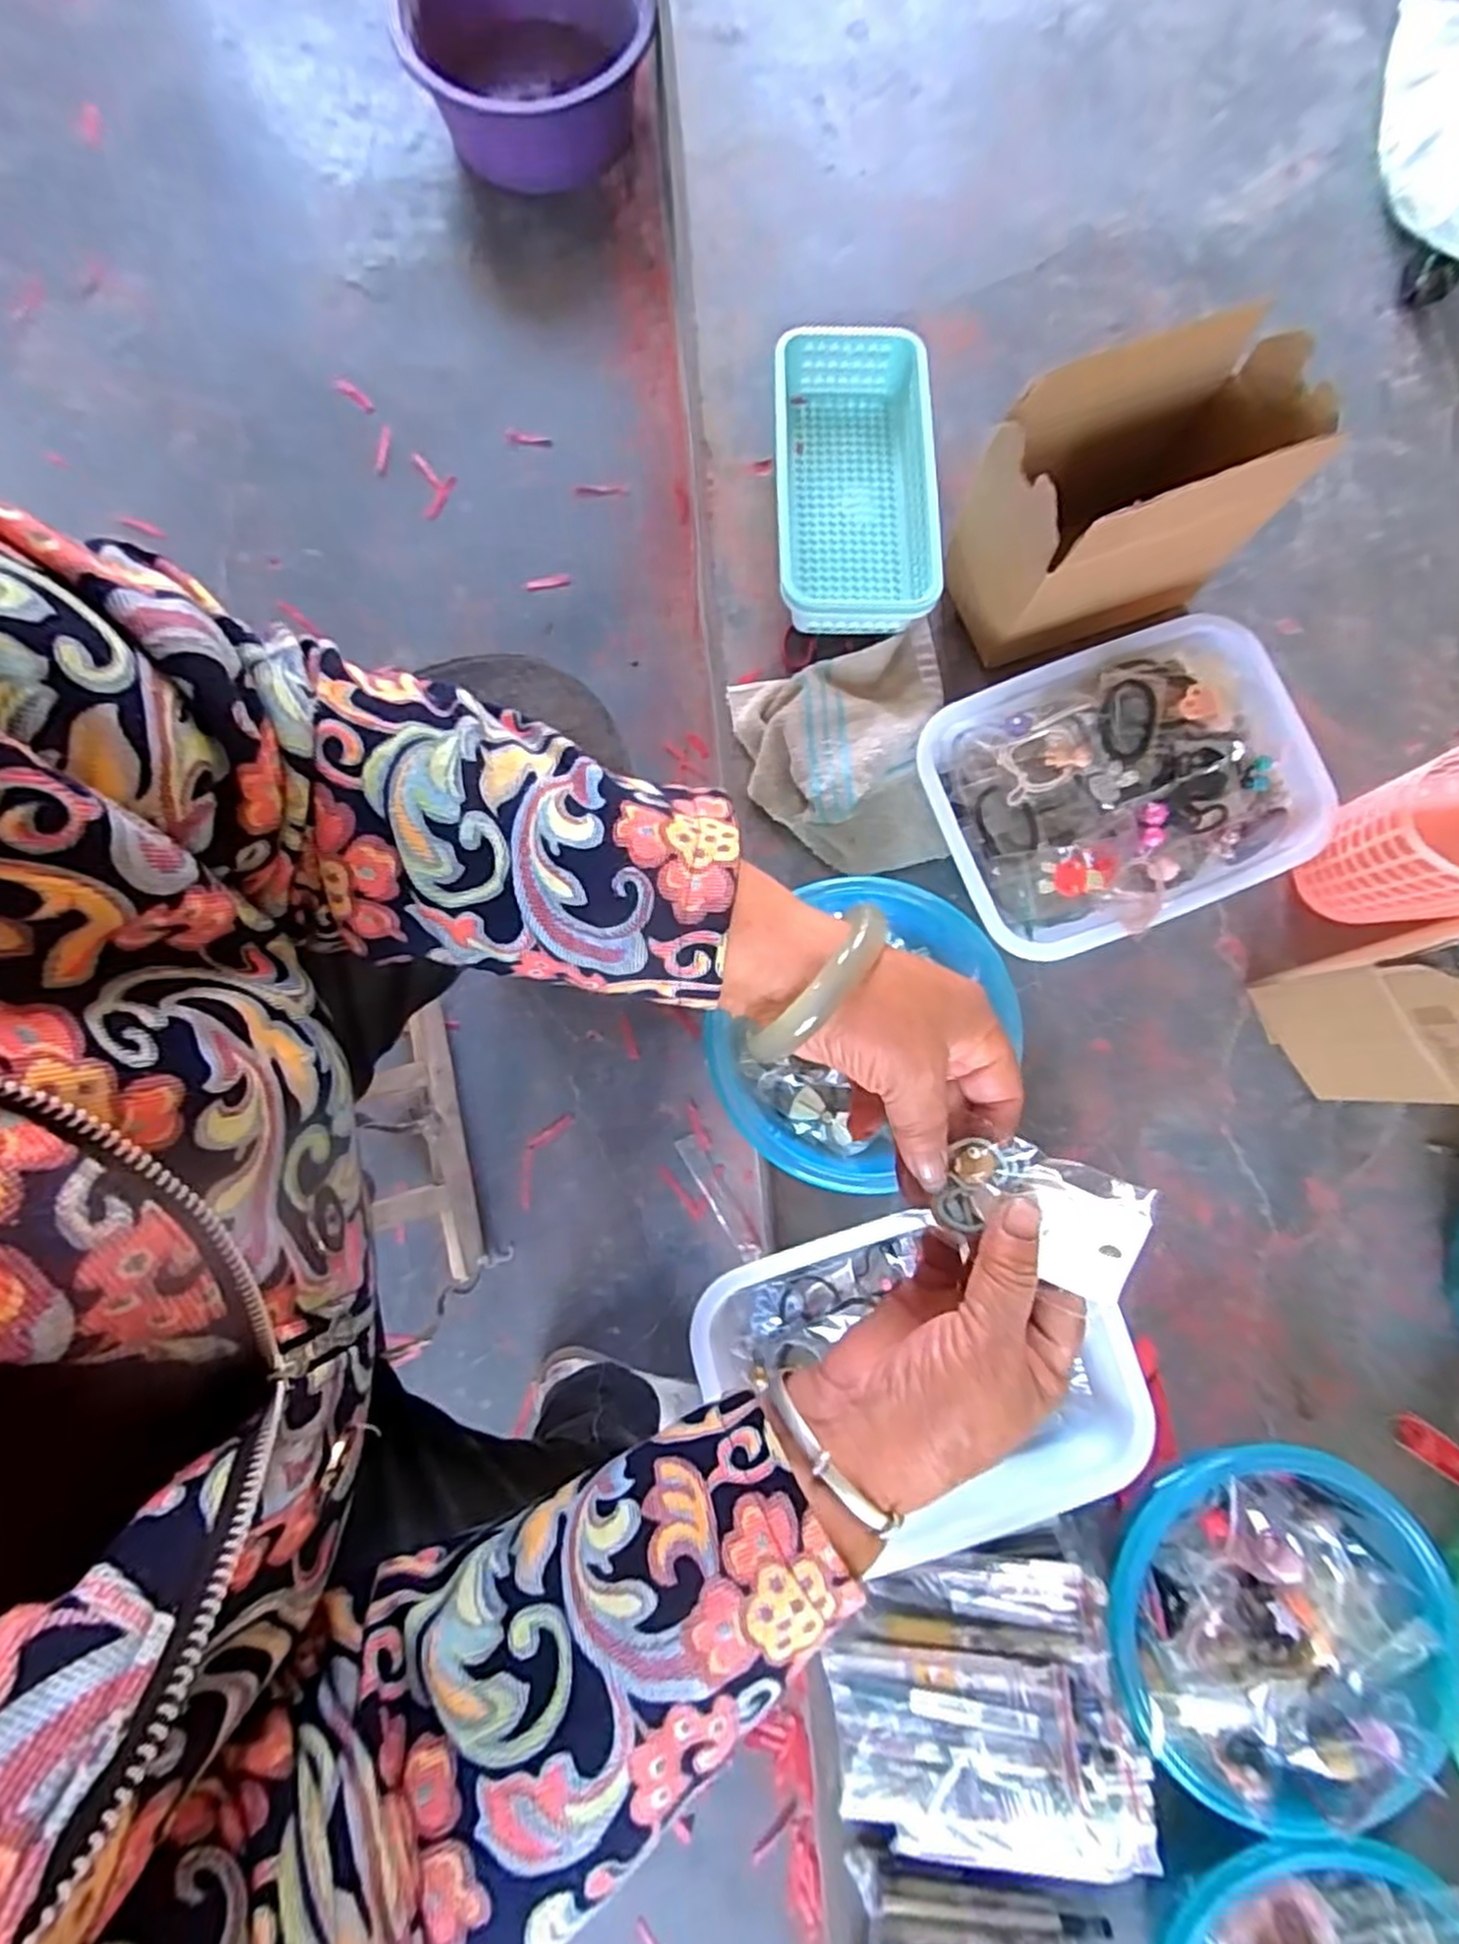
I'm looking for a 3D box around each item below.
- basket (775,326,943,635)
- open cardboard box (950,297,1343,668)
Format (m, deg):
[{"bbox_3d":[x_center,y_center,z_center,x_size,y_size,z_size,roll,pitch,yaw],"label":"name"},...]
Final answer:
[{"bbox_3d":[0.104,-0.411,0.641,0.125,0.054,0.253,0,80,-1],"label":"basket"},{"bbox_3d":[0.287,-0.347,0.567,0.211,0.181,0.110,-18,81,-4],"label":"open cardboard box"}]

